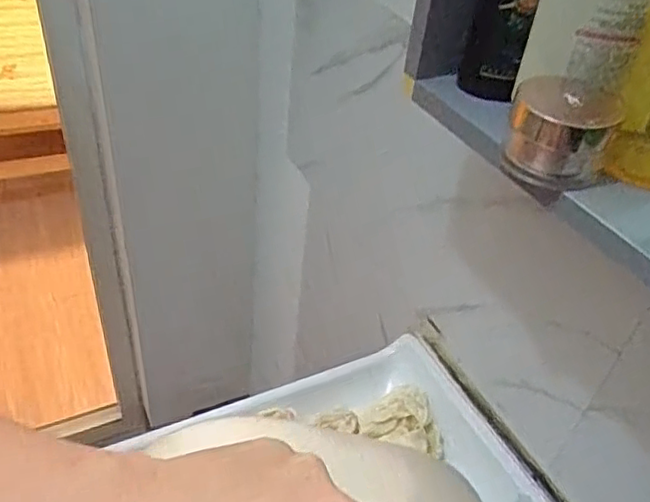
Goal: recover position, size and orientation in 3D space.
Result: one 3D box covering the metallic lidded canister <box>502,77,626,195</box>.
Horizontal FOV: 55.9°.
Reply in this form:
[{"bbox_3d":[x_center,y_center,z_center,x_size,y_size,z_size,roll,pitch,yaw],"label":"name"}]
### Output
[{"bbox_3d":[0.141,-0.071,0.368,0.059,0.046,0.063,20,41,15],"label":"metallic lidded canister"}]

